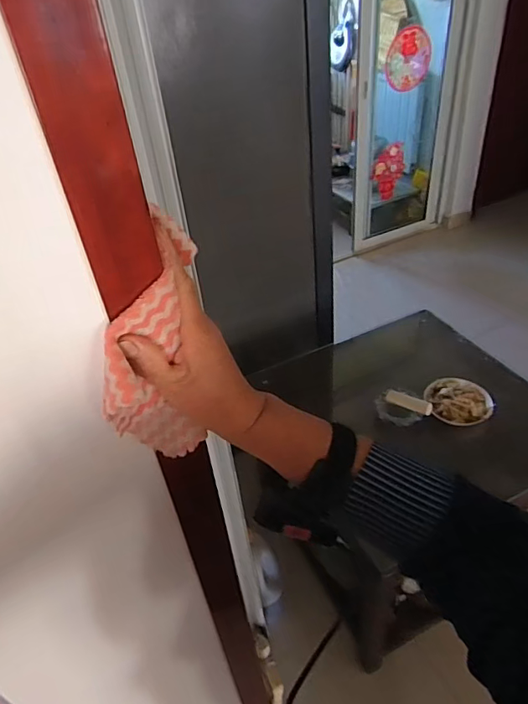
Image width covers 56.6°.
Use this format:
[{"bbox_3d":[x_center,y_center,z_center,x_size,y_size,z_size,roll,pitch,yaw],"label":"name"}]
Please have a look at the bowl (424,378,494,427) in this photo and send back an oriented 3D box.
[{"bbox_3d":[0.515,0.131,1.317,0.183,0.053,0.152,23,47,31],"label":"bowl"}]

